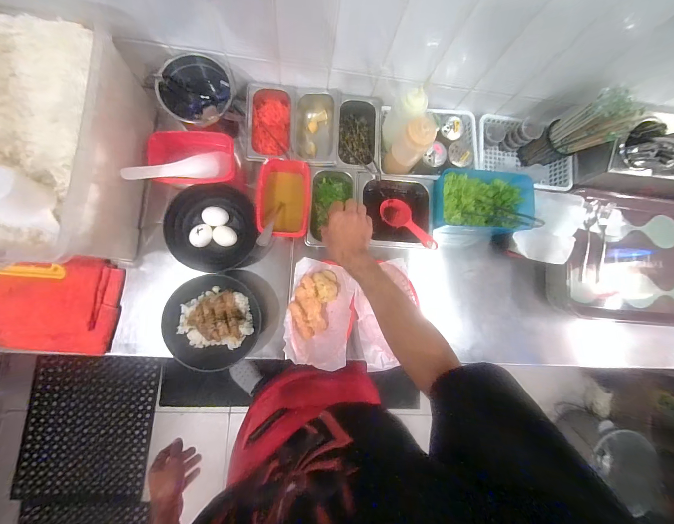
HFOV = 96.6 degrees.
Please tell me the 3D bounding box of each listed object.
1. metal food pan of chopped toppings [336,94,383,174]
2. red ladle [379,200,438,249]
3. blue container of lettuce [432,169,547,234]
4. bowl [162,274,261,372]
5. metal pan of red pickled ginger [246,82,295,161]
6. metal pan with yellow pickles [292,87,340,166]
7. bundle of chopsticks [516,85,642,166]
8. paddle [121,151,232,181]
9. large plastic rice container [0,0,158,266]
[{"bbox_3d":[0.046,-0.284,0.684,0.098,0.059,0.180,7,83,-7],"label":"metal food pan of chopped toppings"},{"bbox_3d":[0.158,-0.087,0.671,0.053,0.026,0.151,-40,71,-10],"label":"red ladle"},{"bbox_3d":[0.320,-0.134,0.682,0.215,0.081,0.136,2,84,-8],"label":"blue container of lettuce"},{"bbox_3d":[-0.251,0.122,0.603,0.180,0.062,0.183,1,84,-8],"label":"bowl"},{"bbox_3d":[-0.145,-0.298,0.660,0.103,0.058,0.183,1,84,-8],"label":"metal pan of red pickled ginger"},{"bbox_3d":[-0.050,-0.294,0.678,0.101,0.070,0.178,2,84,-8],"label":"metal pan with yellow pickles"},{"bbox_3d":[0.522,-0.281,0.668,0.075,0.232,0.092,-30,89,-10],"label":"bundle of chopsticks"},{"bbox_3d":[-0.310,-0.186,0.595,0.192,0.032,0.041,-20,87,-32],"label":"paddle"},{"bbox_3d":[-0.521,-0.189,0.514,0.291,0.191,0.399,6,83,-7],"label":"large plastic rice container"}]

